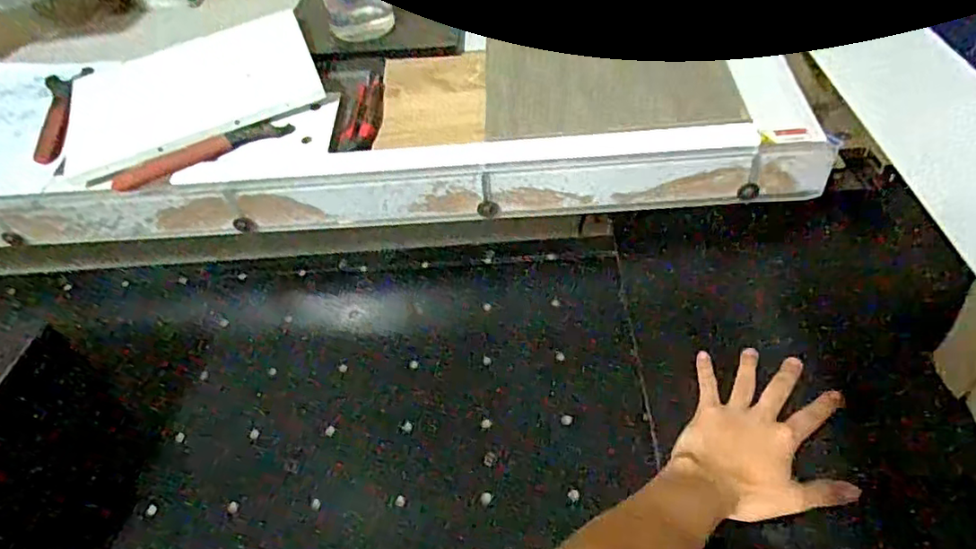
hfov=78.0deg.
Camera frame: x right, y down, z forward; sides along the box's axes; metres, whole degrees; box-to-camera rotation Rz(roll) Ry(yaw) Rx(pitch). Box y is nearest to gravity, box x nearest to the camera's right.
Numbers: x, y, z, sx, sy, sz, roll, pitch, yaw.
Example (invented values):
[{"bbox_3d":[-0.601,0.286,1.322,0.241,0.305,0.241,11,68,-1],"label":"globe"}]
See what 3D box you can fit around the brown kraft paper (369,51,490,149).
[{"bbox_3d":[-0.068,-0.225,0.761,0.131,0.009,0.172,-3,55,4],"label":"brown kraft paper"}]

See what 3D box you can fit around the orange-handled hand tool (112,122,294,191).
[{"bbox_3d":[-0.334,-0.142,0.715,0.202,0.022,0.032,-27,49,-18],"label":"orange-handled hand tool"}]

